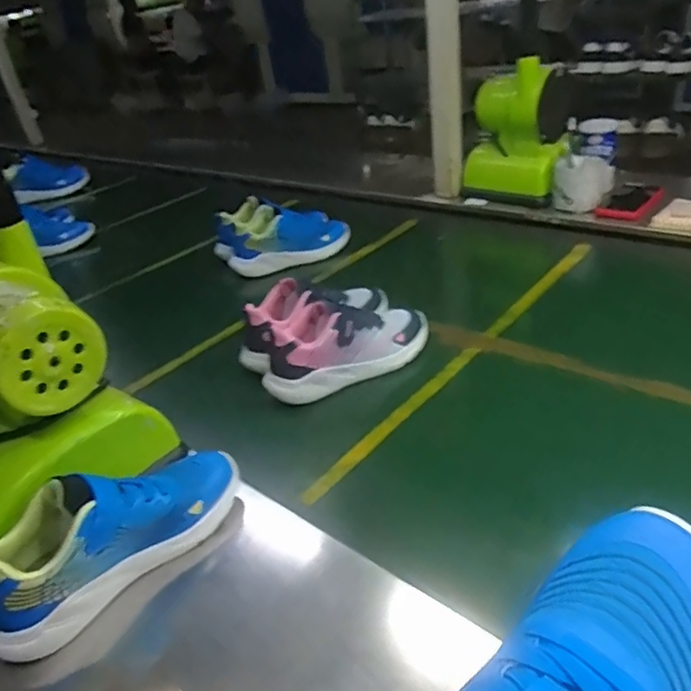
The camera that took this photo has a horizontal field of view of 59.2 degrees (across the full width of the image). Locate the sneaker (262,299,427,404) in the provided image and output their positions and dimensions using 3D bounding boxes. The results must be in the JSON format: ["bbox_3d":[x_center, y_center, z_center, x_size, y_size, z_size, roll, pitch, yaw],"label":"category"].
[{"bbox_3d":[0.000,-0.008,0.769,0.223,0.091,0.080,-22,34,-25],"label":"sneaker"}]

